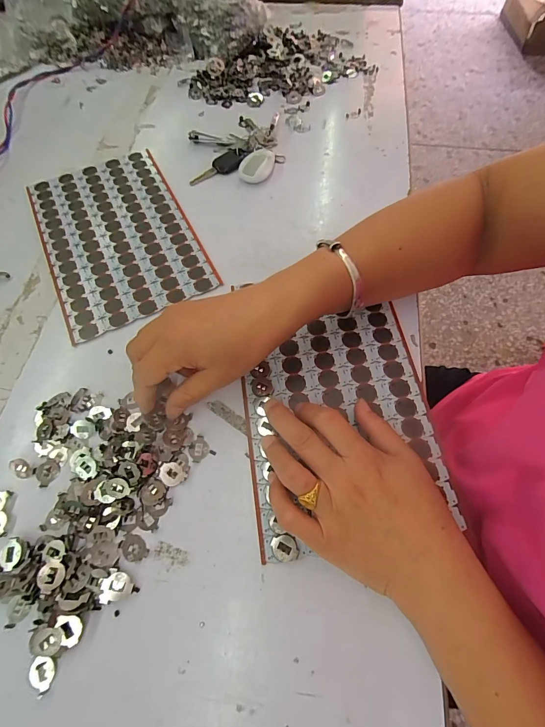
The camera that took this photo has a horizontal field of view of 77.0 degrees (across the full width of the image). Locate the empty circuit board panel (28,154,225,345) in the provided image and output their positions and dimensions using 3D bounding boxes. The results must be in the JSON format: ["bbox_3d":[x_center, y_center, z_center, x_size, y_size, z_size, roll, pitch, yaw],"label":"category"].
[{"bbox_3d":[-0.179,-0.150,0.391,0.155,0.004,0.248,-25,67,-10],"label":"empty circuit board panel"}]

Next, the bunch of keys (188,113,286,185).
[{"bbox_3d":[-0.048,-0.282,0.442,0.115,0.019,0.130,-4,65,-1],"label":"bunch of keys"}]

